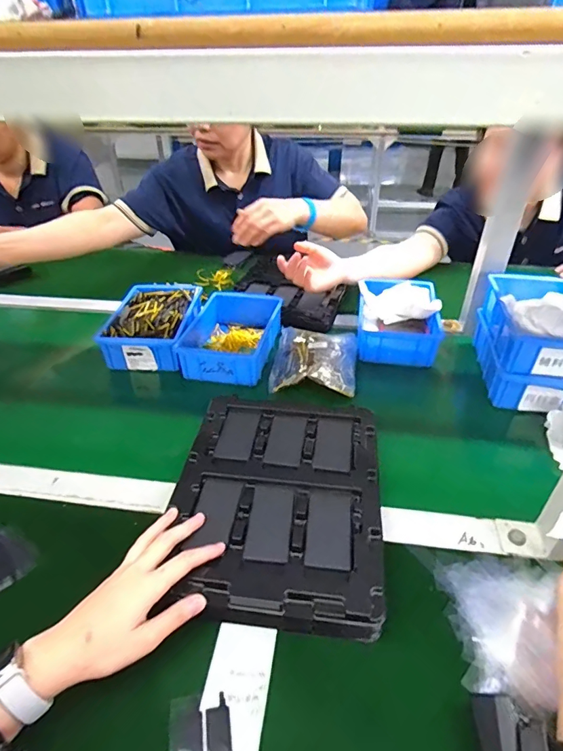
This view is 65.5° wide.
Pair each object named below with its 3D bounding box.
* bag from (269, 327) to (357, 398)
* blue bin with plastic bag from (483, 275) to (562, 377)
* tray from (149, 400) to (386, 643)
[{"bbox_3d":[0.056,-0.031,0.713,0.132,0.035,0.150,6,41,7],"label":"bag"},{"bbox_3d":[0.391,-0.092,0.660,0.138,0.068,0.219,9,38,12],"label":"blue bin with plastic bag"},{"bbox_3d":[-0.002,0.128,0.494,0.216,0.035,0.279,4,41,4],"label":"tray"}]

